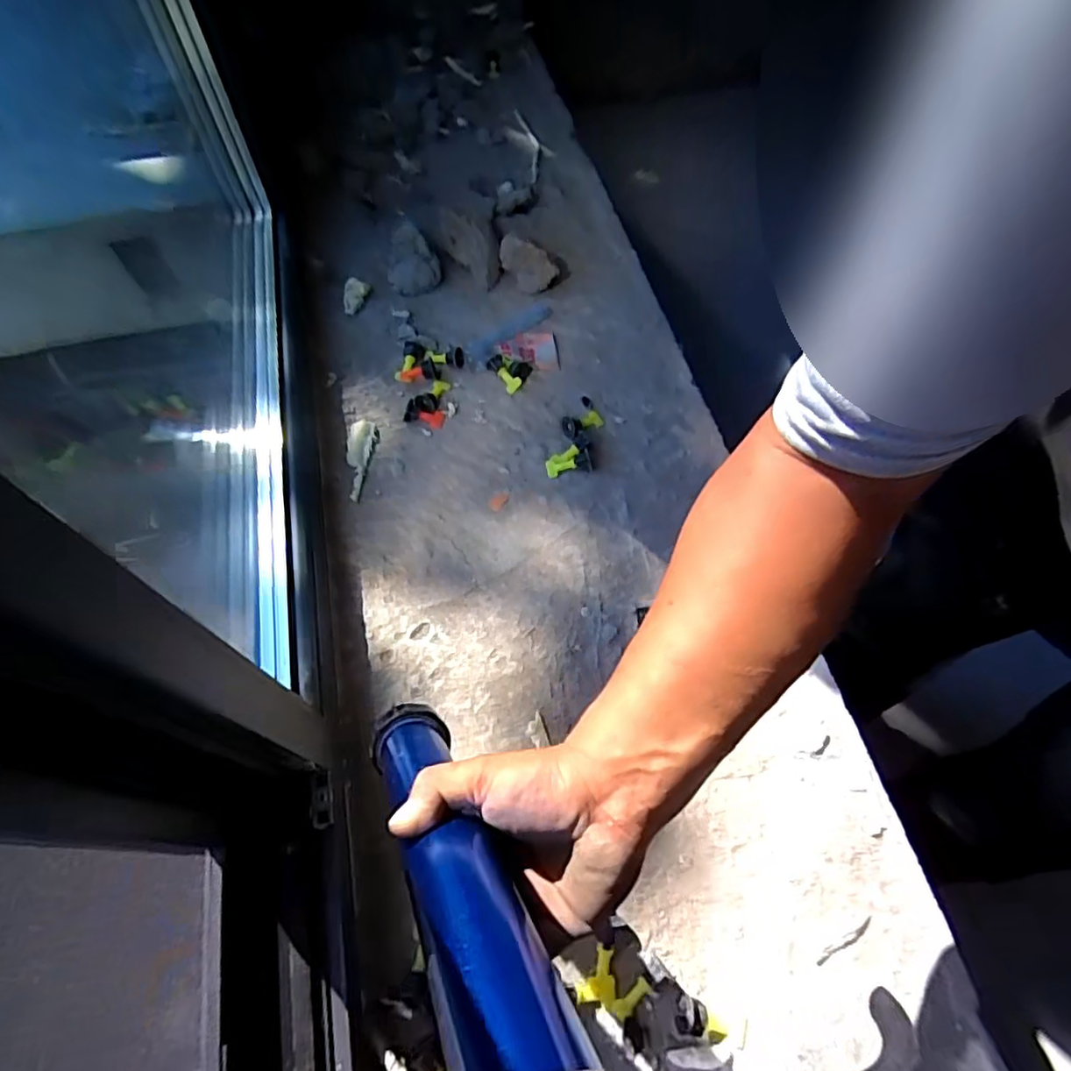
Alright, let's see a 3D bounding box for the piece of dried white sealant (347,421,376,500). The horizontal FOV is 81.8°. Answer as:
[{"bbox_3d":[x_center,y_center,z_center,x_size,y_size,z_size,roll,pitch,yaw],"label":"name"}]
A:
[{"bbox_3d":[-0.252,-0.107,0.877,0.039,0.014,0.139,-1,62,-2],"label":"piece of dried white sealant"}]

